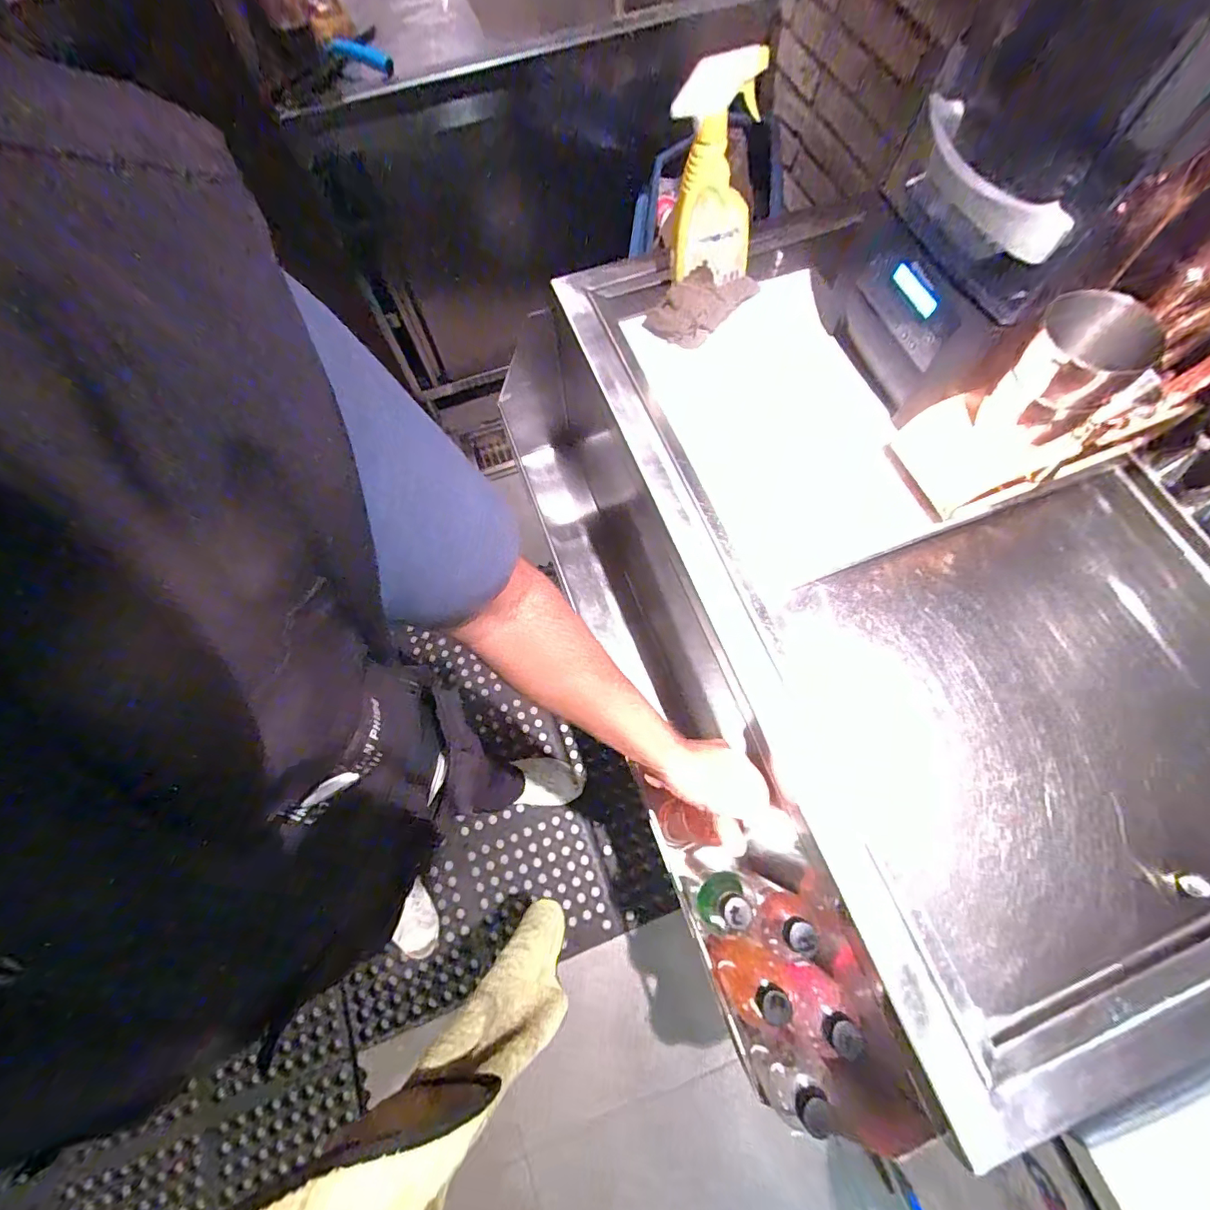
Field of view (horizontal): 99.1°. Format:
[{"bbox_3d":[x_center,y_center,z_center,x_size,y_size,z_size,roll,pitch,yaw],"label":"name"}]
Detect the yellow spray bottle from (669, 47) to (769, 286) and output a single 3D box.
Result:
[{"bbox_3d":[0.126,-0.490,0.591,0.106,0.227,0.083,0,70,1],"label":"yellow spray bottle"}]

